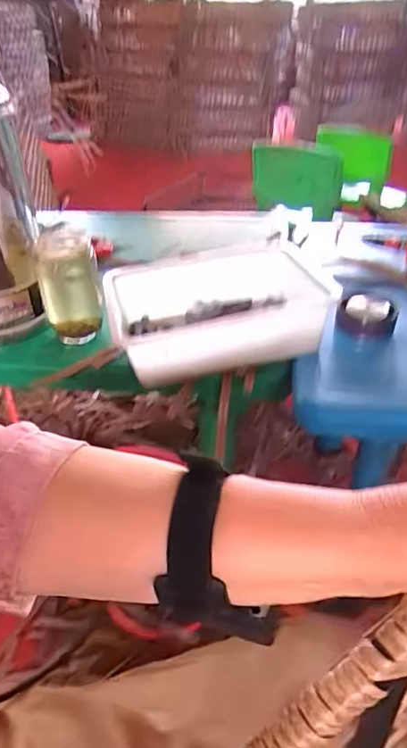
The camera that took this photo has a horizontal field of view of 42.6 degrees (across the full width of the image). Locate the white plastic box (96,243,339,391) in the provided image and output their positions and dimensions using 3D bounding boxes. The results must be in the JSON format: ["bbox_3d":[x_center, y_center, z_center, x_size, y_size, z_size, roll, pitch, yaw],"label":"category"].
[{"bbox_3d":[0.013,-0.081,0.699,0.266,0.082,0.216,-11,36,-12],"label":"white plastic box"}]

